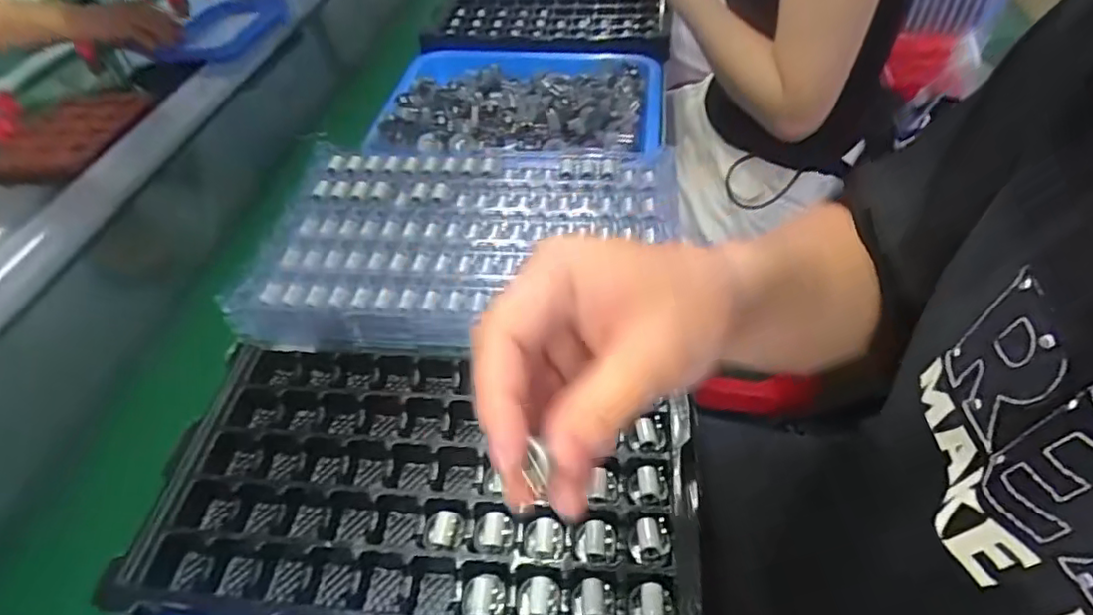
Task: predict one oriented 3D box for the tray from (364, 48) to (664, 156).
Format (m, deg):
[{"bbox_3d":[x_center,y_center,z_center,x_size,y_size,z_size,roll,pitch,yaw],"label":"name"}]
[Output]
[{"bbox_3d":[-0.028,-0.253,0.704,0.328,0.062,0.274,3,49,9],"label":"tray"}]

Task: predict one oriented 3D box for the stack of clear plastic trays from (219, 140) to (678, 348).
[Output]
[{"bbox_3d":[-0.069,-0.068,0.527,0.362,0.040,0.240,0,48,7],"label":"stack of clear plastic trays"}]

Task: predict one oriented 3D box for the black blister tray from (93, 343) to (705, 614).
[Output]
[{"bbox_3d":[-0.087,0.118,0.405,0.355,0.040,0.198,0,49,7],"label":"black blister tray"}]

